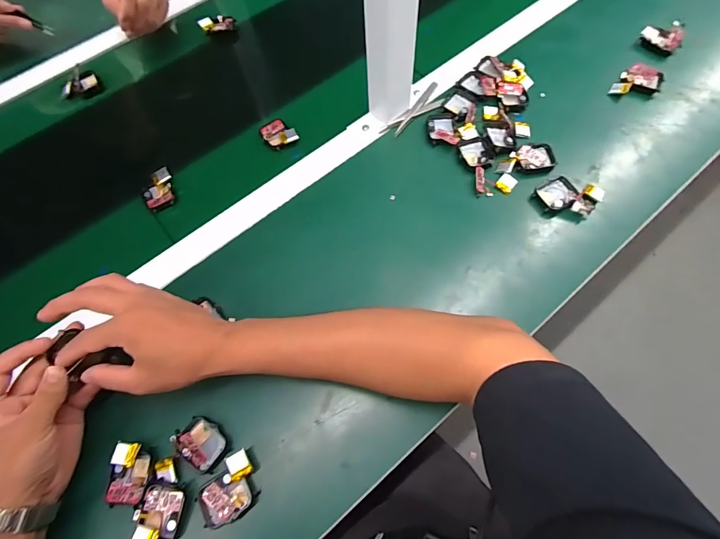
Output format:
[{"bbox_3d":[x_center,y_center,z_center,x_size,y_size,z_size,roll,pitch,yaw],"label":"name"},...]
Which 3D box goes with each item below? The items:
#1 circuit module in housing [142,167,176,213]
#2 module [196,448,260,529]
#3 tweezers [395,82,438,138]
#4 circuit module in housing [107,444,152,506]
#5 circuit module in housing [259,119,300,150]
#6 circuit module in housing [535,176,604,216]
[{"bbox_3d":[-0.254,-0.100,0.476,0.039,0.017,0.049,-26,68,-8],"label":"circuit module in housing"},{"bbox_3d":[-0.116,0.192,0.329,0.051,0.015,0.045,-28,68,-9],"label":"module"},{"bbox_3d":[0.077,-0.216,0.505,0.011,0.007,0.112,28,71,14],"label":"tweezers"},{"bbox_3d":[-0.208,0.185,0.341,0.033,0.012,0.050,-4,67,1],"label":"circuit module in housing"},{"bbox_3d":[-0.107,-0.181,0.502,0.038,0.013,0.051,-35,70,-11],"label":"circuit module in housing"},{"bbox_3d":[0.242,-0.085,0.443,0.072,0.017,0.039,5,67,5],"label":"circuit module in housing"}]

